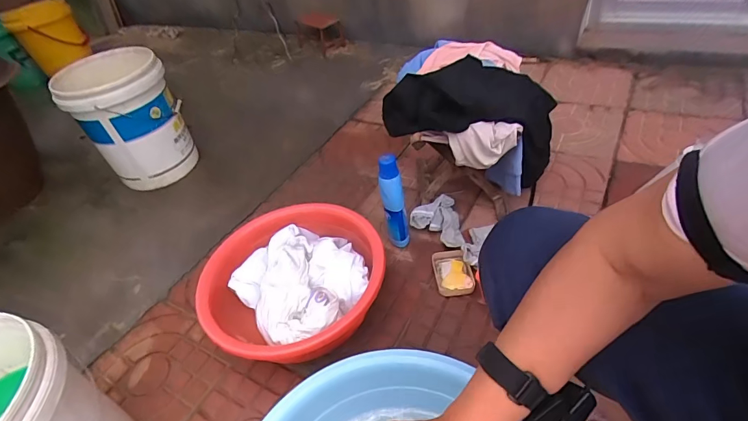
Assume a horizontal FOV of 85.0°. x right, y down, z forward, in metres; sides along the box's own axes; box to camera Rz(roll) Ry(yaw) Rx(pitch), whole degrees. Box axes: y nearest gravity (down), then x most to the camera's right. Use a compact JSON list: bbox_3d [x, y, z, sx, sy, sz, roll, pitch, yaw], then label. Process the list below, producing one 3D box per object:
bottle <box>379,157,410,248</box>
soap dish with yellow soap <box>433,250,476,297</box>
[{"bbox_3d":[0.047,-0.014,0.953,0.058,0.237,0.059,-7,41,5],"label":"bottle"},{"bbox_3d":[0.179,0.139,0.921,0.080,0.022,0.118,-8,41,4],"label":"soap dish with yellow soap"}]

